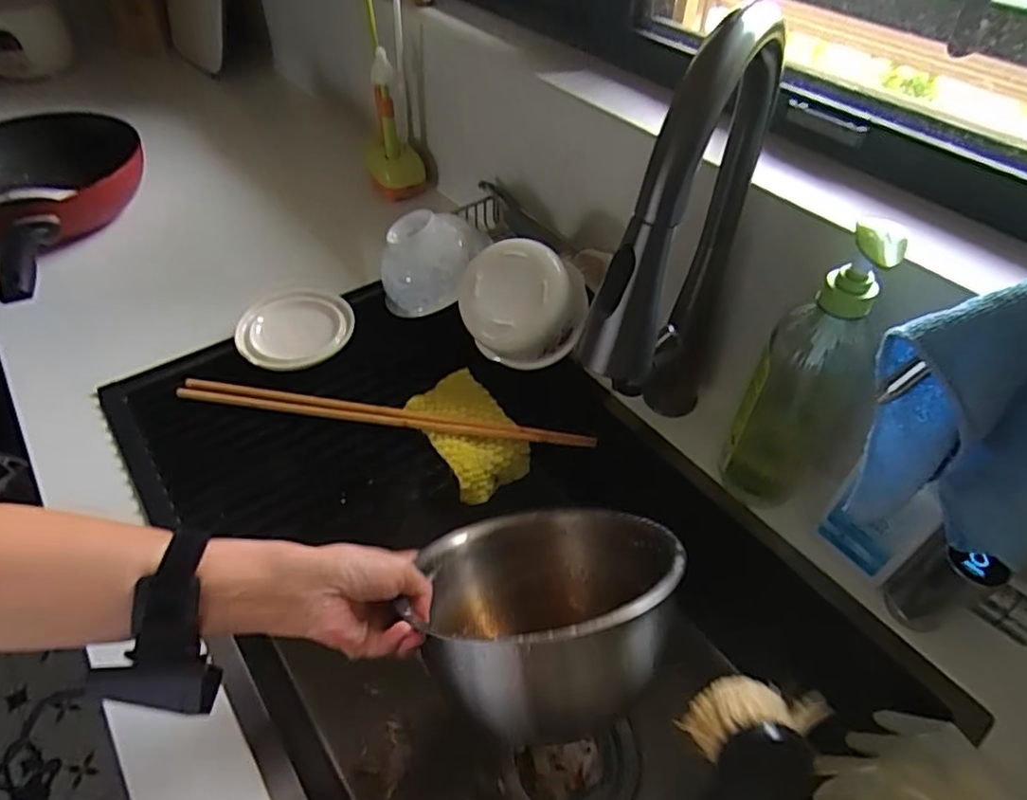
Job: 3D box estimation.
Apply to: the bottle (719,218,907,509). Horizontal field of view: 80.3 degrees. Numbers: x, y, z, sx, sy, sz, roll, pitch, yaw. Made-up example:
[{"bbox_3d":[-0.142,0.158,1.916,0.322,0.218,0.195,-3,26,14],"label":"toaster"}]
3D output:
[{"bbox_3d":[0.244,-0.019,0.493,0.082,0.265,0.071,24,51,20],"label":"bottle"}]

